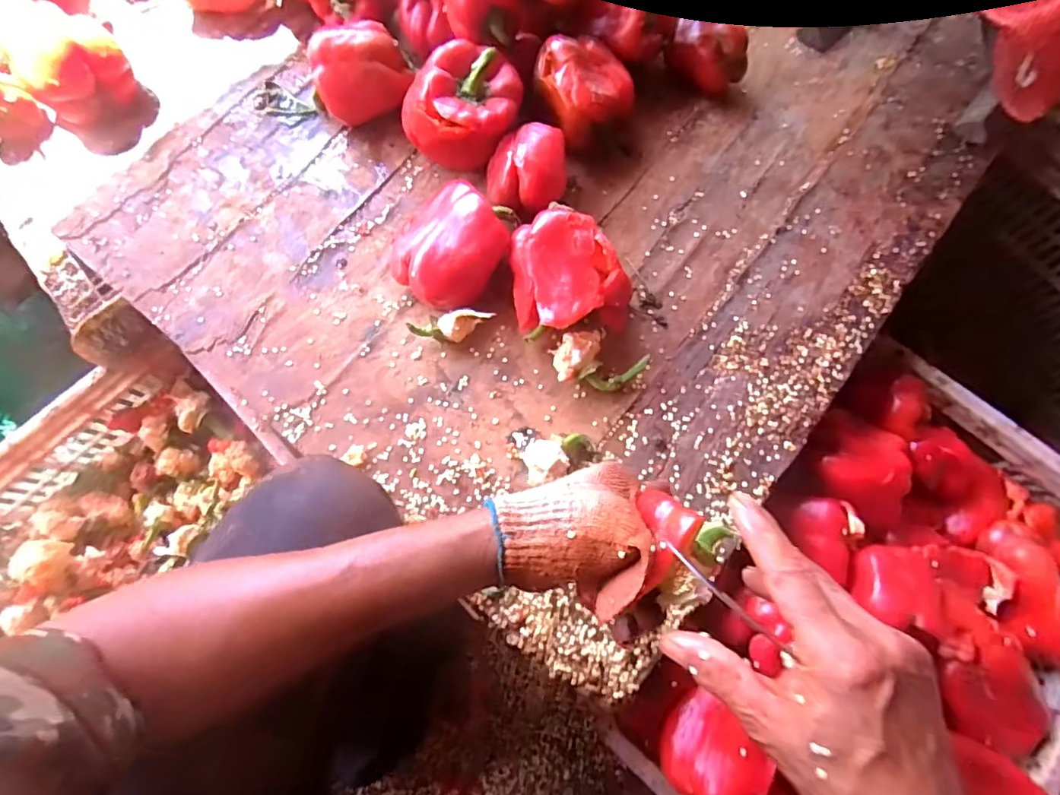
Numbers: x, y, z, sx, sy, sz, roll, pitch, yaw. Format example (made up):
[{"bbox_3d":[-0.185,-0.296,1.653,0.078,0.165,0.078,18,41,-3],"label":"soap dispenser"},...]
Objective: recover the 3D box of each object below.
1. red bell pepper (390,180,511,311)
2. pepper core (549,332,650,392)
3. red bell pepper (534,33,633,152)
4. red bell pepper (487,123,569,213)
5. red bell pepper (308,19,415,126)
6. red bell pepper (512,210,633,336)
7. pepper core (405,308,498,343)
[{"bbox_3d":[-0.077,-0.137,0.511,0.099,0.075,0.091,0,73,1],"label":"red bell pepper"},{"bbox_3d":[0.063,-0.030,0.490,0.082,0.040,0.043,9,74,3],"label":"pepper core"},{"bbox_3d":[0.056,-0.306,0.554,0.086,0.078,0.093,0,73,1],"label":"red bell pepper"},{"bbox_3d":[-0.003,-0.213,0.526,0.075,0.066,0.080,0,73,1],"label":"red bell pepper"},{"bbox_3d":[-0.177,-0.337,0.570,0.096,0.082,0.079,-23,74,-6],"label":"red bell pepper"},{"bbox_3d":[0.040,-0.109,0.494,0.110,0.080,0.097,-7,73,-1],"label":"red bell pepper"},{"bbox_3d":[-0.072,-0.065,0.506,0.077,0.032,0.022,-12,73,-3],"label":"pepper core"}]

